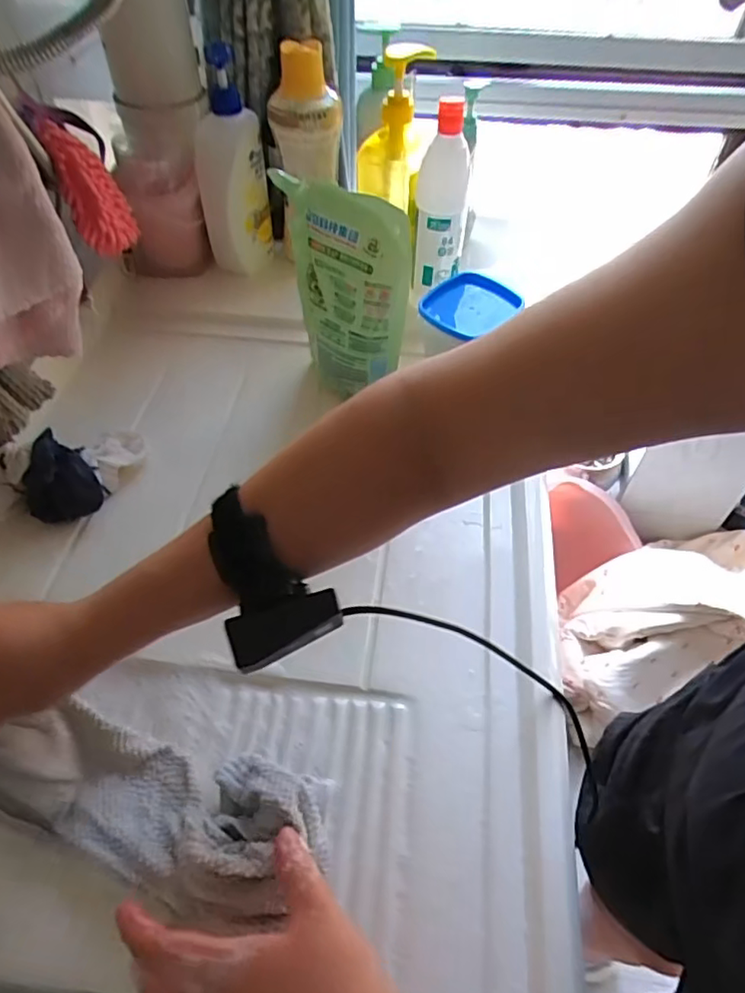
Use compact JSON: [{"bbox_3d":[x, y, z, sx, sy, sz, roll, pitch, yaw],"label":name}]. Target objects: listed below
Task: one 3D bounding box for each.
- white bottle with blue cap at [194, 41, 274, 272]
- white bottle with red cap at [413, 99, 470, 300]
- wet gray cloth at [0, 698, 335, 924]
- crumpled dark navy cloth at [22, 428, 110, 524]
[{"bbox_3d":[-0.171,-0.397,0.710,0.082,0.235,0.052,-11,53,-9],"label":"white bottle with blue cap"},{"bbox_3d":[0.079,-0.340,0.668,0.059,0.198,0.066,2,52,1],"label":"white bottle with red cap"},{"bbox_3d":[-0.155,0.194,0.379,0.261,0.112,0.094,17,52,-6],"label":"wet gray cloth"},{"bbox_3d":[-0.292,-0.015,0.549,0.063,0.059,0.058,-33,59,-24],"label":"crumpled dark navy cloth"}]

